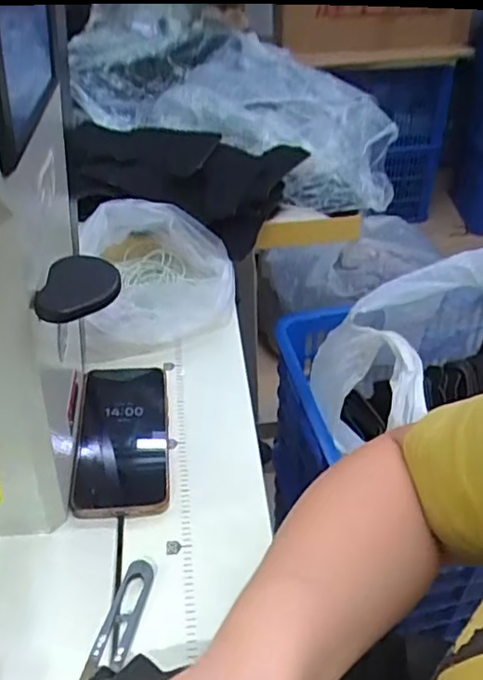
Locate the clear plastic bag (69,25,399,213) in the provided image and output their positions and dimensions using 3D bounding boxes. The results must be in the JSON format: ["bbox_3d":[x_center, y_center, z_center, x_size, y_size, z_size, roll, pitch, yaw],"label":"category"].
[{"bbox_3d":[-0.077,-0.350,0.863,0.602,0.130,0.201,31,49,30],"label":"clear plastic bag"}]

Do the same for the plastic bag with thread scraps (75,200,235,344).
[{"bbox_3d":[-0.089,-0.080,0.646,0.159,0.095,0.171,-6,41,-4],"label":"plastic bag with thread scraps"}]

